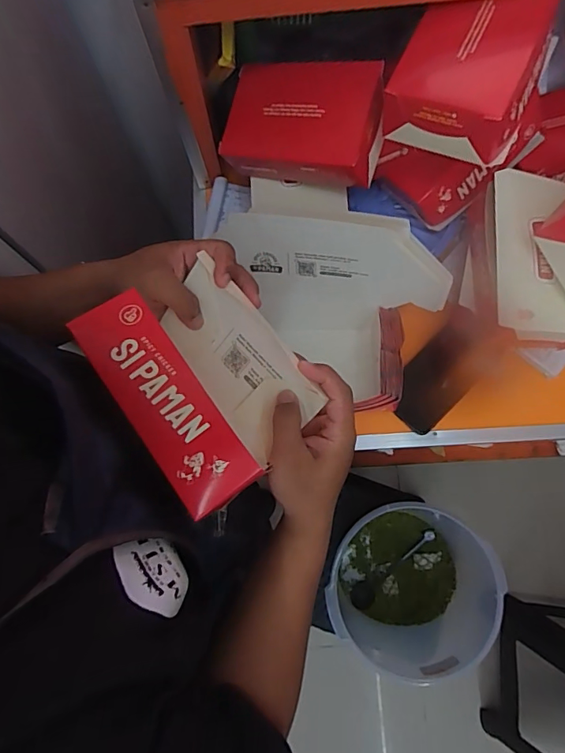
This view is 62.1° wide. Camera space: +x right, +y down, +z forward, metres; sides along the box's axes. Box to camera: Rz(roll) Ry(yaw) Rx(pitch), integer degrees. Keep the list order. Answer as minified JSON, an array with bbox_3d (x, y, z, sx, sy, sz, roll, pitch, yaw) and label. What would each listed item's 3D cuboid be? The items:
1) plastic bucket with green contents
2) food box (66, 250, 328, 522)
[{"bbox_3d":[0.199,0.353,0.814,0.243,0.225,0.232,0,76,1],"label":"plastic bucket with green contents"},{"bbox_3d":[-0.059,0.004,0.394,0.134,0.110,0.175,-39,79,-8],"label":"food box"}]

